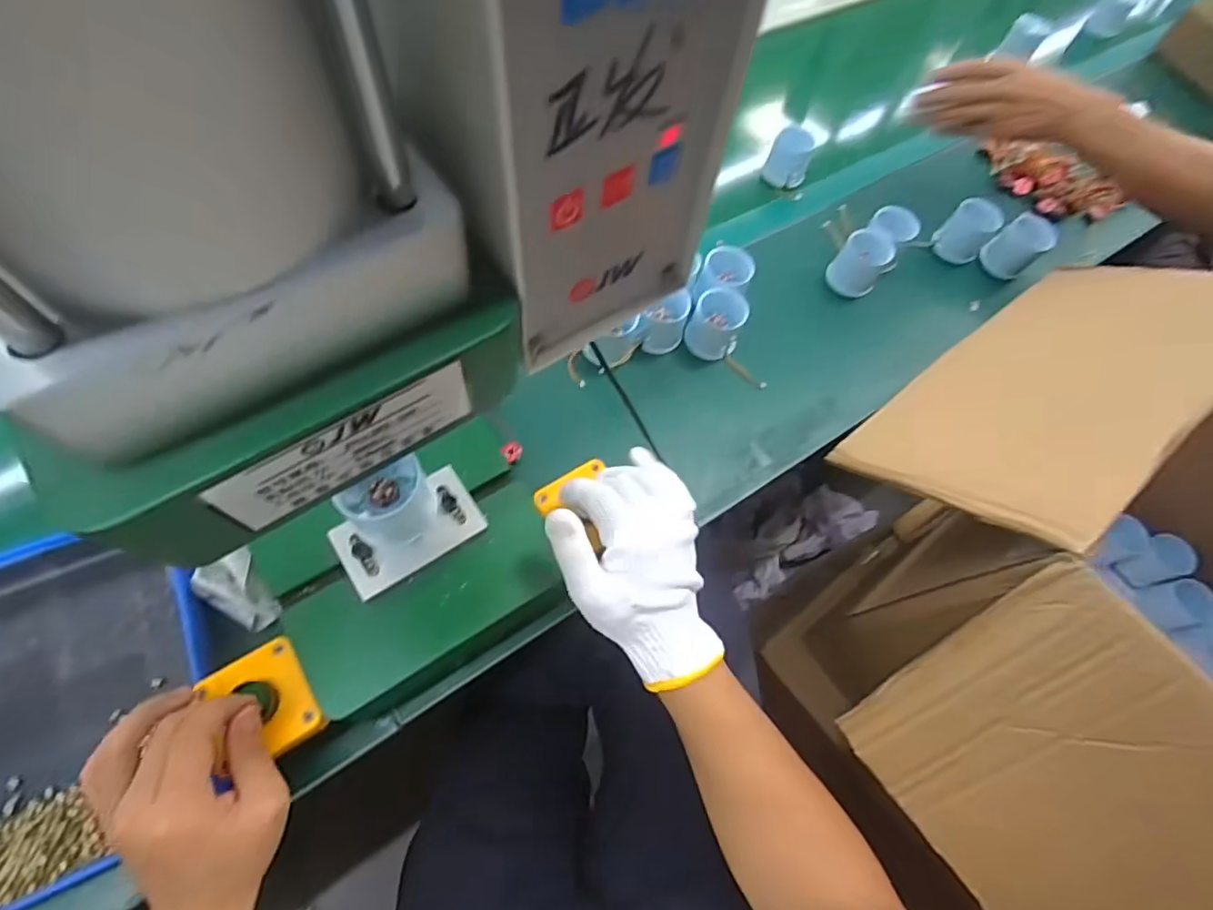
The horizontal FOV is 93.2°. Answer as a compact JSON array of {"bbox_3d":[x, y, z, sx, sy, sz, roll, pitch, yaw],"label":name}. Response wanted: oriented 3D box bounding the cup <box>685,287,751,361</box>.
[{"bbox_3d":[0.116,-0.139,0.605,0.054,0.063,0.055,3,64,-5],"label":"cup"}]

